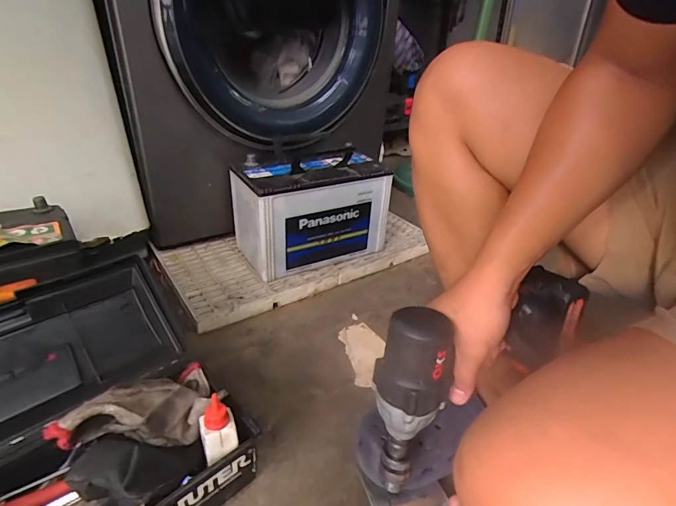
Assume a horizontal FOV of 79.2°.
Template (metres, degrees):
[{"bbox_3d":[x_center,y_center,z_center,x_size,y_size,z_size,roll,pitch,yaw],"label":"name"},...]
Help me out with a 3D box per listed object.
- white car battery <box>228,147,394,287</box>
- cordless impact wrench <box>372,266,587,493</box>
[{"bbox_3d":[-0.059,-0.093,0.890,0.301,0.213,0.172,-17,35,-28],"label":"white car battery"},{"bbox_3d":[0.147,0.111,0.423,0.254,0.175,0.060,-19,36,-19],"label":"cordless impact wrench"}]

